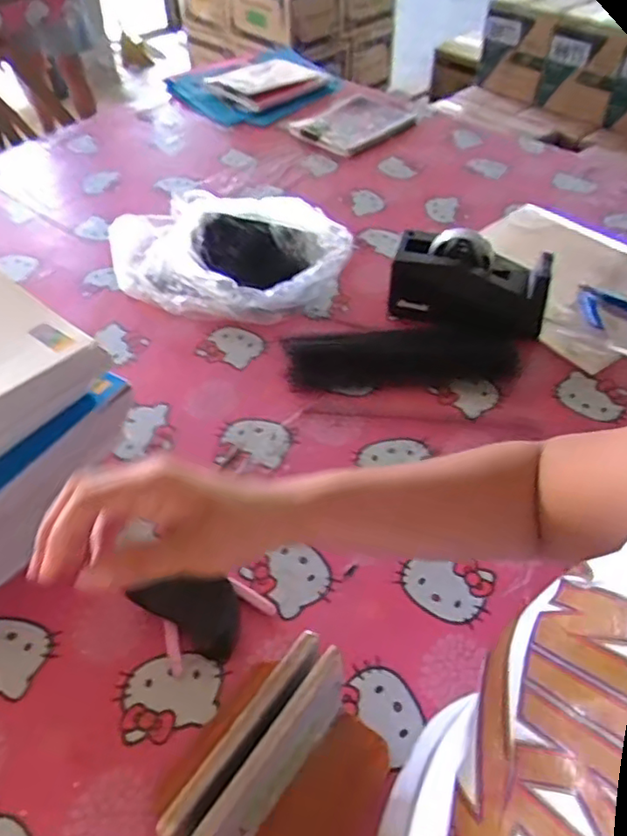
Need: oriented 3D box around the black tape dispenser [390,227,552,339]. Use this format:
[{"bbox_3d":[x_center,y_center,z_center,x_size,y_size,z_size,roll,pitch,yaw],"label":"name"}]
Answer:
[{"bbox_3d":[0.201,-0.172,0.813,0.195,0.118,0.073,13,51,12],"label":"black tape dispenser"}]

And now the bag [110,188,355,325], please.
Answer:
[{"bbox_3d":[-0.131,-0.244,0.897,0.371,0.080,0.237,9,50,8],"label":"bag"}]

